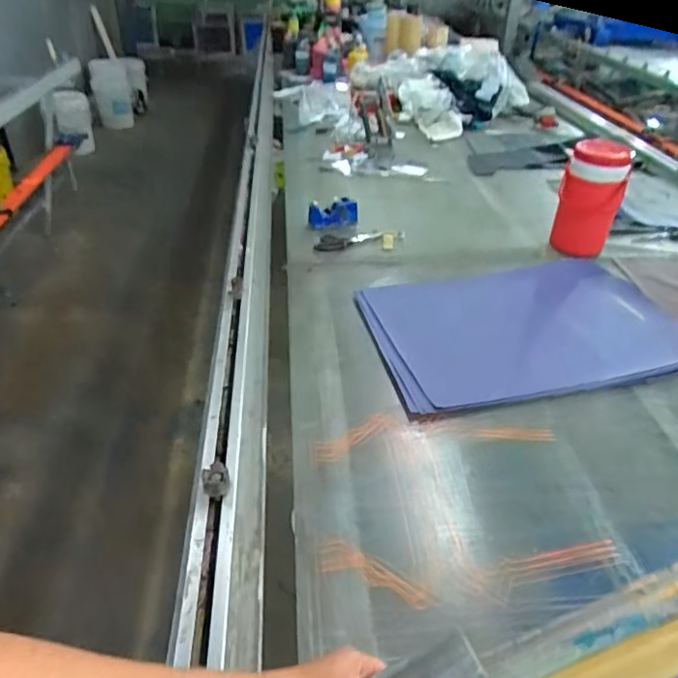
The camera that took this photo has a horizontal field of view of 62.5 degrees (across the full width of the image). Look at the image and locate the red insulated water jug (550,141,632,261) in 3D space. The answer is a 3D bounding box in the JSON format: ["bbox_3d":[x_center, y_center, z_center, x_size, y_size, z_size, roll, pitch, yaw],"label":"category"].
[{"bbox_3d":[0.574,-0.325,1.283,0.127,0.225,0.127,15,33,18],"label":"red insulated water jug"}]

